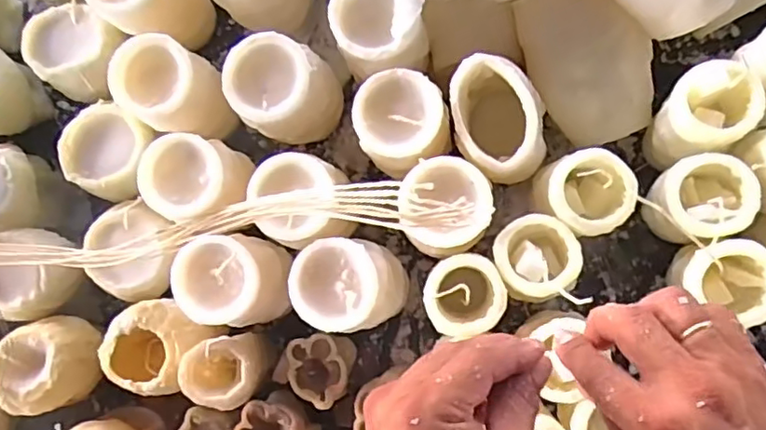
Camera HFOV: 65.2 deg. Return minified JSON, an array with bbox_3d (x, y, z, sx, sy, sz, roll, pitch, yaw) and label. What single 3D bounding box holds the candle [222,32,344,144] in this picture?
[{"bbox_3d":[-0.071,-0.087,0.430,0.065,0.067,0.065,22,90,9],"label":"candle"}]

